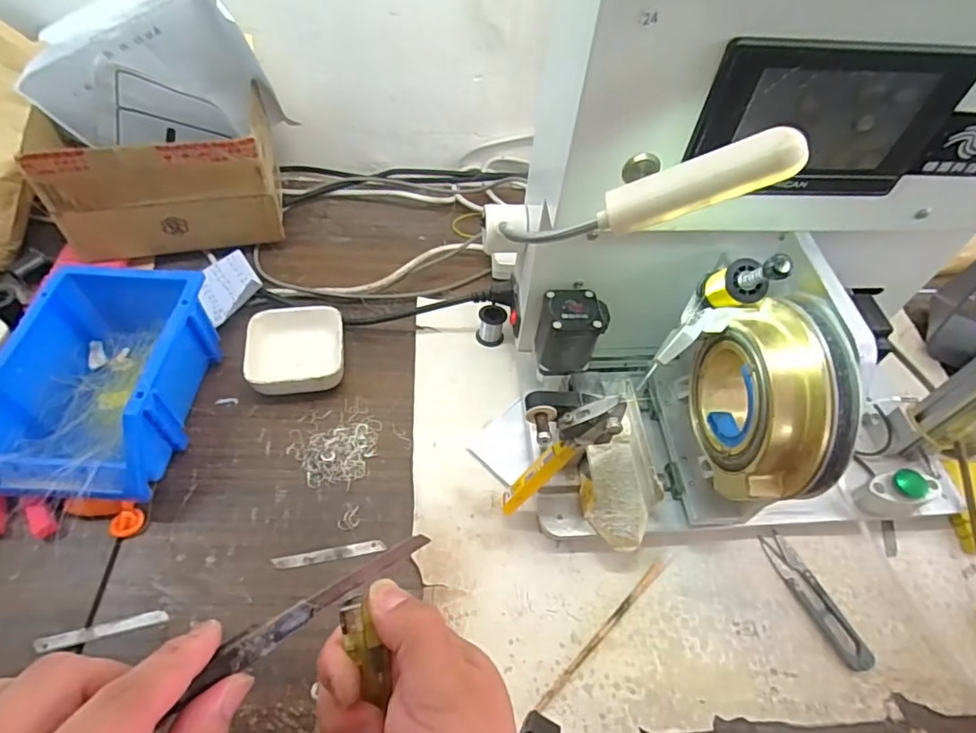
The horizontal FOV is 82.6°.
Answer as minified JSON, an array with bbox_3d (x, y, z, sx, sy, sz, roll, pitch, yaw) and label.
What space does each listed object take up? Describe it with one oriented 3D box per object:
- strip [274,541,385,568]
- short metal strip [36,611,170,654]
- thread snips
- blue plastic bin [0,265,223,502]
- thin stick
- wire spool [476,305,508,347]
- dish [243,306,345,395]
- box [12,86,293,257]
[{"bbox_3d":[-0.118,0.140,0.416,0.079,0.008,0.010,-7,55,-10],"label":"strip"},{"bbox_3d":[-0.261,0.180,0.378,0.079,0.004,0.011,-8,52,-14],"label":"short metal strip"},{"bbox_3d":[0.245,0.173,0.417,0.021,0.011,0.102,-17,57,-16],"label":"thread snips"},{"bbox_3d":[-0.304,0.008,0.446,0.127,0.074,0.193,5,54,-1],"label":"blue plastic bin"},{"bbox_3d":[0.083,0.187,0.394,0.138,0.006,0.008,-37,66,-24],"label":"thin stick"},{"bbox_3d":[0.003,-0.038,0.533,0.026,0.030,0.025,2,54,-3],"label":"wire spool"},{"bbox_3d":[-0.172,-0.012,0.499,0.082,0.029,0.086,-5,55,-8],"label":"dish"},{"bbox_3d":[-0.313,-0.194,0.554,0.195,0.119,0.109,-8,55,-11],"label":"box"}]

